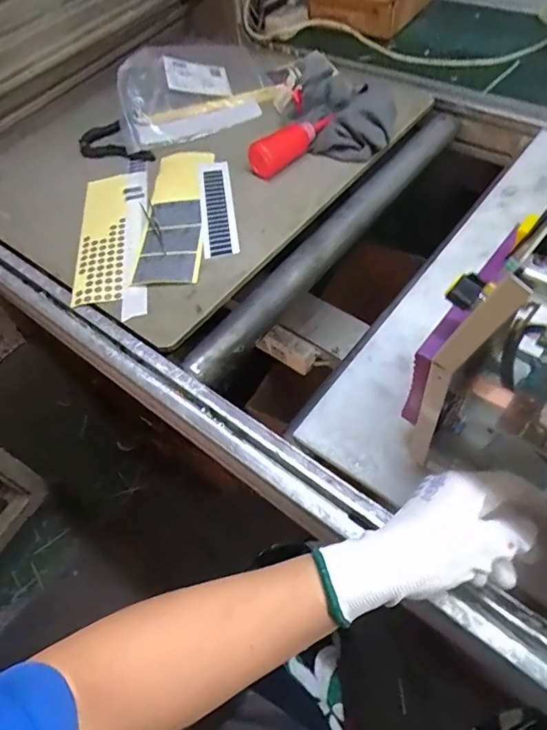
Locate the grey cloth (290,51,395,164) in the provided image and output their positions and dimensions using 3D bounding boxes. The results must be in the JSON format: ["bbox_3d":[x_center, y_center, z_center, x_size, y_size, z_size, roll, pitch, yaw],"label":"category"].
[{"bbox_3d":[0.106,-0.399,0.736,0.150,0.072,0.209,0,56,7],"label":"grey cloth"}]

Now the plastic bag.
[{"bbox_3d":[-0.140,-0.477,0.826,0.270,0.058,0.205,-25,58,-12],"label":"plastic bag"}]

